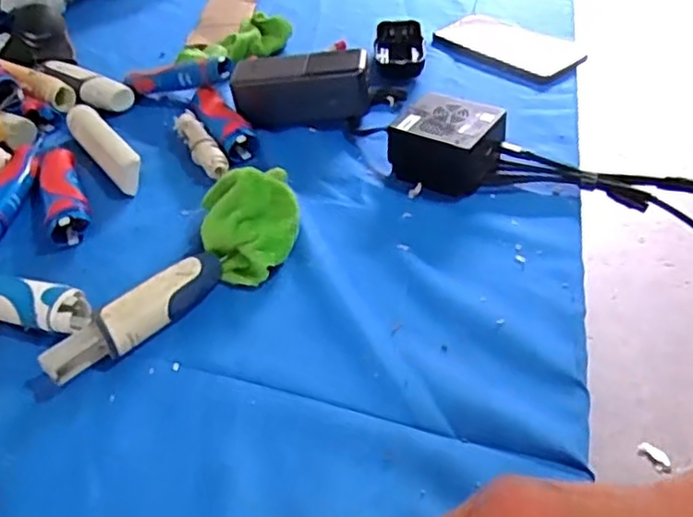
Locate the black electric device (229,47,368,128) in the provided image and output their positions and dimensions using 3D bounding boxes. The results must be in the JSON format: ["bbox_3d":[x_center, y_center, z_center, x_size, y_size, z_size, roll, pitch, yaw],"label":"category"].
[{"bbox_3d":[-0.043,-0.164,0.660,0.130,0.055,0.060,-2,43,1],"label":"black electric device"}]

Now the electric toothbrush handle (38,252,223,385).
[{"bbox_3d":[-0.138,0.039,0.461,0.133,0.025,0.028,-34,51,-31],"label":"electric toothbrush handle"}]

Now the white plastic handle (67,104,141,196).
[{"bbox_3d":[-0.227,-0.107,0.628,0.026,0.030,0.145,-27,48,-25],"label":"white plastic handle"}]

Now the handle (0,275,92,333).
[{"bbox_3d":[-0.231,0.028,0.479,0.105,0.023,0.031,12,44,15],"label":"handle"}]

